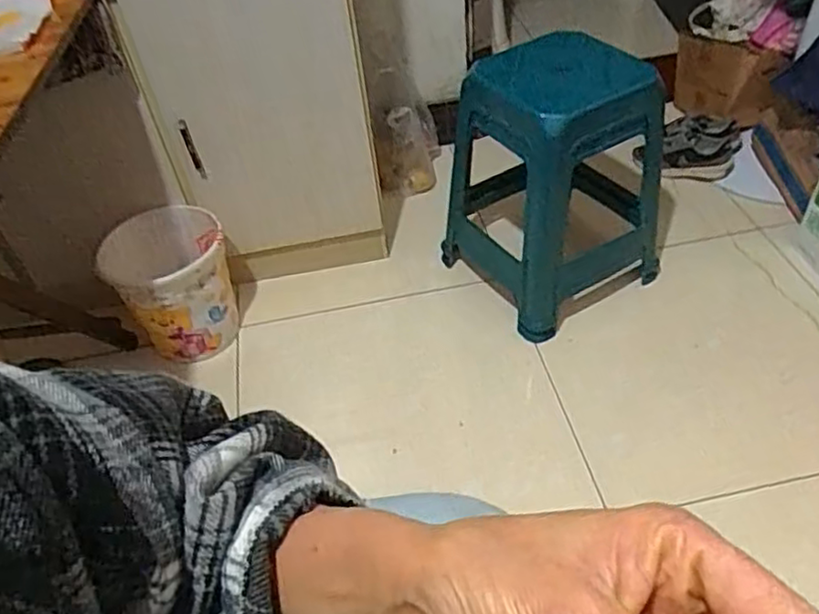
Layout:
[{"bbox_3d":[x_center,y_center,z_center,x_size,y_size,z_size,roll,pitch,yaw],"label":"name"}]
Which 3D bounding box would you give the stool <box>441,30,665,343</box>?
[{"bbox_3d":[0.292,-0.260,1.364,0.354,0.486,0.362,-30,50,-21],"label":"stool"}]

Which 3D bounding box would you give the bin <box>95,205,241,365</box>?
[{"bbox_3d":[-0.469,-0.043,1.394,0.239,0.269,0.236,-3,45,3],"label":"bin"}]

